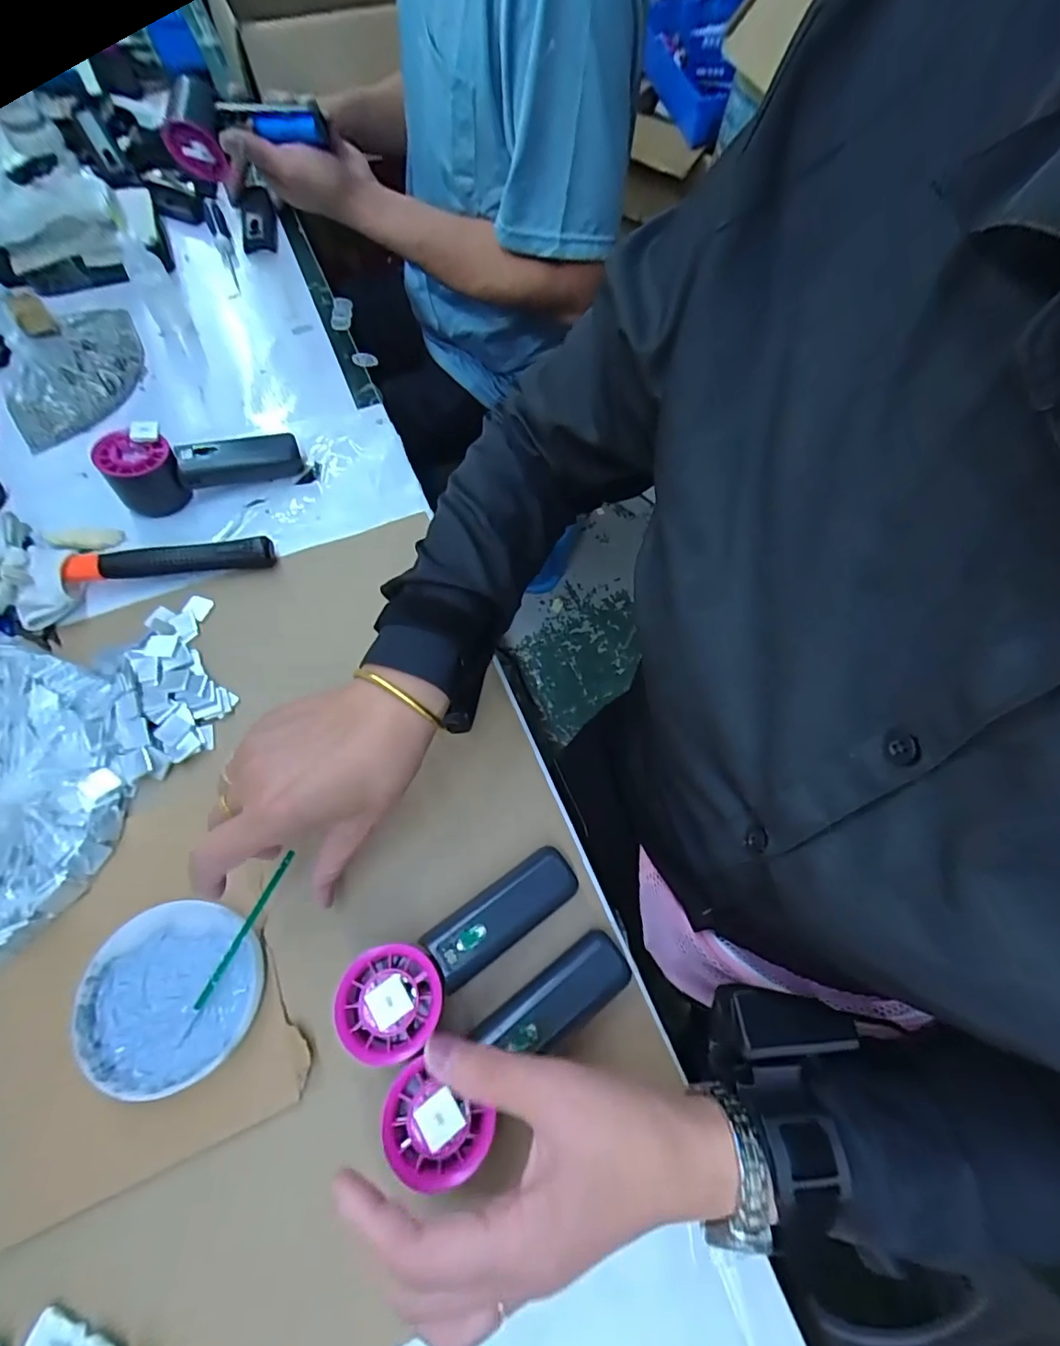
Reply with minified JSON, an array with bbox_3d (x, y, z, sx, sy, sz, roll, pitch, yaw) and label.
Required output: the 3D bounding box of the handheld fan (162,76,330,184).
[{"bbox_3d":[-0.281,-0.545,0.525,0.171,0.071,0.069,-1,66,11],"label":"handheld fan"}]

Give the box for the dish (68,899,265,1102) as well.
[{"bbox_3d":[-0.217,0.195,0.326,0.098,0.017,0.098,-3,67,-4],"label":"dish"}]

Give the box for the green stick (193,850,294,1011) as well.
[{"bbox_3d":[-0.178,0.160,0.335,0.006,0.009,0.103,29,83,9],"label":"green stick"}]

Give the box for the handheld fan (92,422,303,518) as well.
[{"bbox_3d":[-0.290,-0.191,0.477,0.154,0.049,0.049,-20,69,-9],"label":"handheld fan"}]

